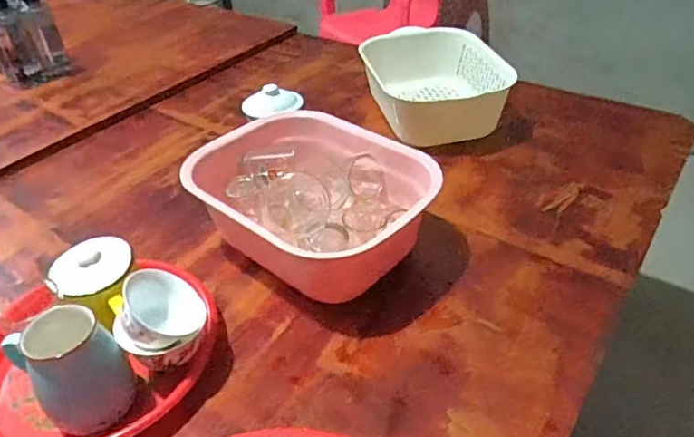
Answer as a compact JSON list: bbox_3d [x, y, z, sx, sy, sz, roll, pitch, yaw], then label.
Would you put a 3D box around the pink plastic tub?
[{"bbox_3d":[-0.045,-0.017,0.692,0.282,0.120,0.214,26,47,31],"label":"pink plastic tub"}]

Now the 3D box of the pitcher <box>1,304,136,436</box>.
[{"bbox_3d":[-0.250,0.146,0.514,0.075,0.112,0.077,29,49,33],"label":"pitcher"}]

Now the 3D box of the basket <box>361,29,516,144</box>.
[{"bbox_3d":[0.150,-0.225,0.942,0.209,0.097,0.269,-9,40,-6],"label":"basket"}]

